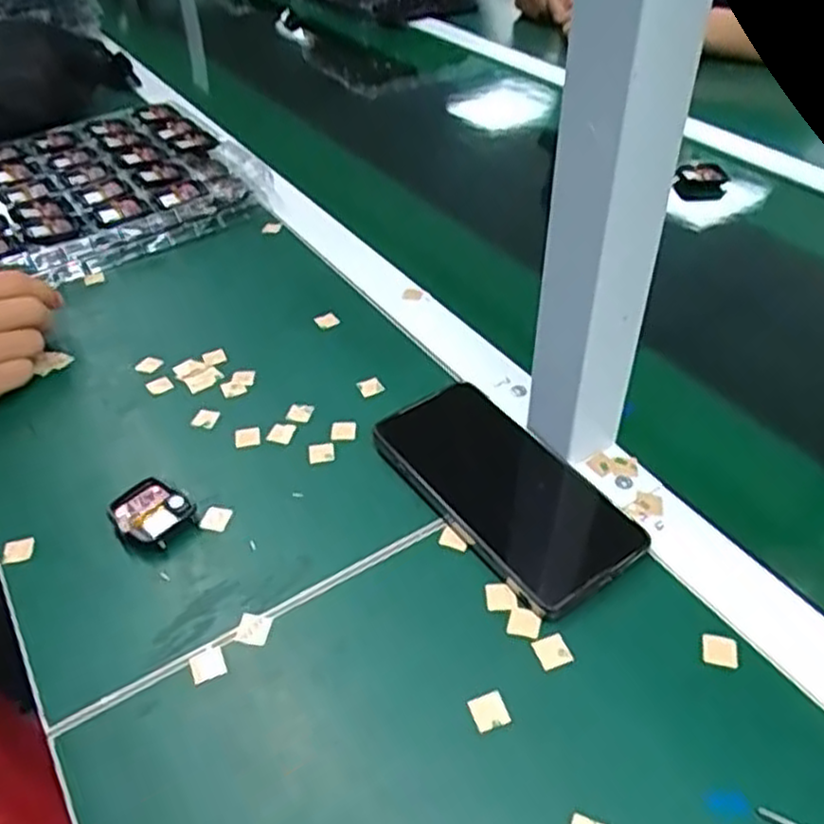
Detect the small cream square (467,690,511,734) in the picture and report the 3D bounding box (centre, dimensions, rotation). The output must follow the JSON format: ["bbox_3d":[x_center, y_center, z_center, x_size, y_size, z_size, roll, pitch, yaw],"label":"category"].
[{"bbox_3d":[0.035,0.136,0.343,0.016,0.004,0.015,-17,44,-17],"label":"small cream square"}]

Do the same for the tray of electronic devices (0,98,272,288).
[{"bbox_3d":[-0.312,-0.216,0.725,0.287,0.040,0.267,-26,47,-25],"label":"tray of electronic devices"}]

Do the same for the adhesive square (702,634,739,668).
[{"bbox_3d":[0.148,0.115,0.362,0.016,0.004,0.015,9,42,11],"label":"adhesive square"}]

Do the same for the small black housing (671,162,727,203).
[{"bbox_3d":[0.284,-0.225,0.742,0.050,0.036,0.007,-3,20,4],"label":"small black housing"}]

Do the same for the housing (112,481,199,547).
[{"bbox_3d":[-0.151,0.060,0.431,0.045,0.014,0.038,24,47,26],"label":"housing"}]

